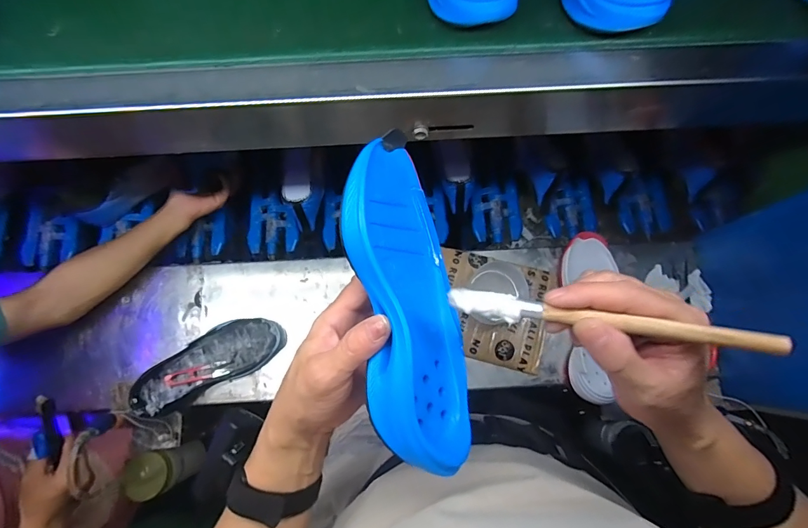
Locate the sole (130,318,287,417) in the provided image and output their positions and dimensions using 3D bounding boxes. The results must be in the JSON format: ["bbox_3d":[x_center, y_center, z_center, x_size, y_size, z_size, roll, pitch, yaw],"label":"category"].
[{"bbox_3d":[-0.312,0.157,0.645,0.238,0.053,0.094,-25,80,-4],"label":"sole"}]

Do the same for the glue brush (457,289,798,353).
[{"bbox_3d":[0.118,0.034,0.242,0.181,0.009,0.017,6,78,19],"label":"glue brush"}]

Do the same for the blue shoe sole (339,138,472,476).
[{"bbox_3d":[0.006,0.025,0.296,0.029,0.088,0.222,-20,80,39],"label":"blue shoe sole"}]

